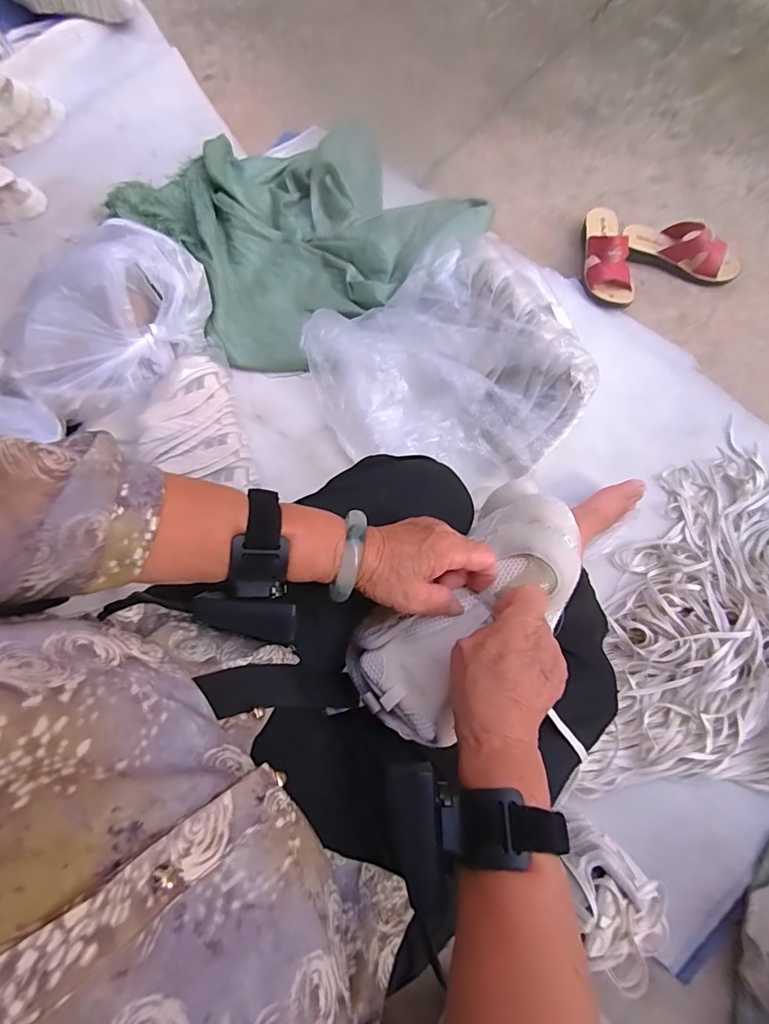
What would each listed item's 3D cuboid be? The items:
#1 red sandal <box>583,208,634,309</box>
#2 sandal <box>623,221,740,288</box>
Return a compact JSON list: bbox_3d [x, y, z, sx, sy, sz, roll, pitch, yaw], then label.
[{"bbox_3d":[0.439,-0.517,0.941,0.086,0.075,0.228,0,74,4],"label":"red sandal"},{"bbox_3d":[0.589,-0.520,0.943,0.228,0.080,0.087,20,76,9],"label":"sandal"}]

